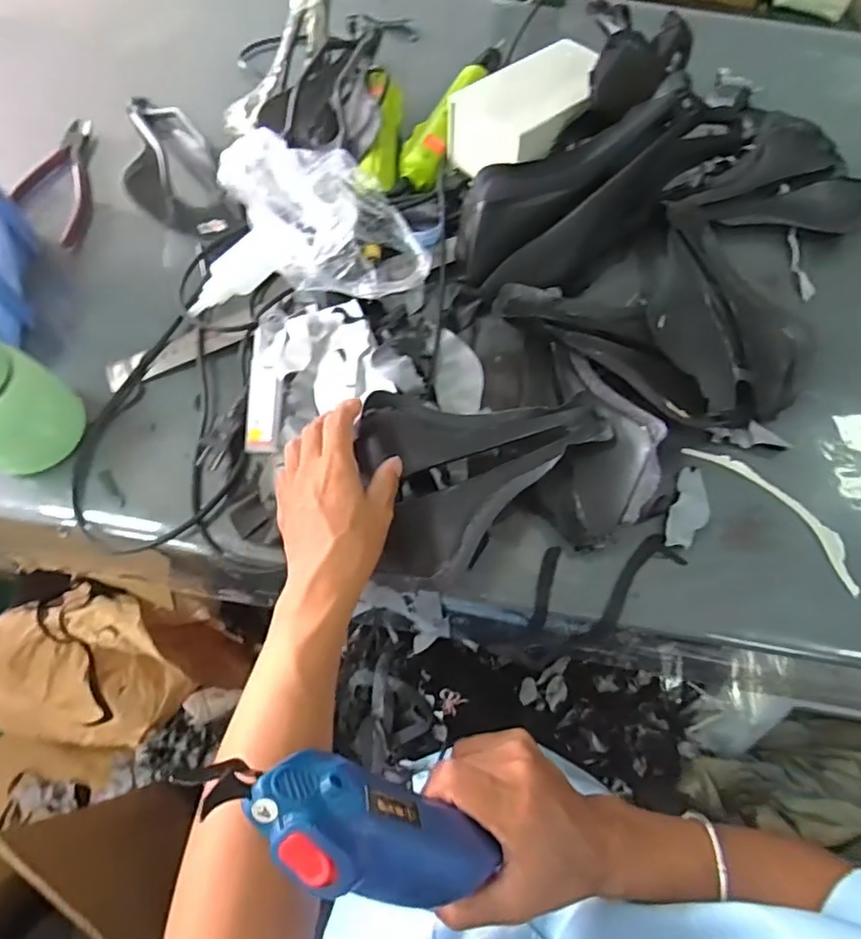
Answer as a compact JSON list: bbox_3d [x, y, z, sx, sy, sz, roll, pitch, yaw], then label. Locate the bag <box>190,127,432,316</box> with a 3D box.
[{"bbox_3d":[-0.104,-0.222,0.517,0.204,0.081,0.164,4,67,-1],"label":"bag"}]

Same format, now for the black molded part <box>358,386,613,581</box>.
[{"bbox_3d":[0.045,0.014,0.446,0.192,0.044,0.139,-1,67,-3],"label":"black molded part"}]

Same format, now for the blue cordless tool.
[{"bbox_3d":[-0.025,0.157,0.245,0.159,0.034,0.042,37,65,-28],"label":"blue cordless tool"}]

